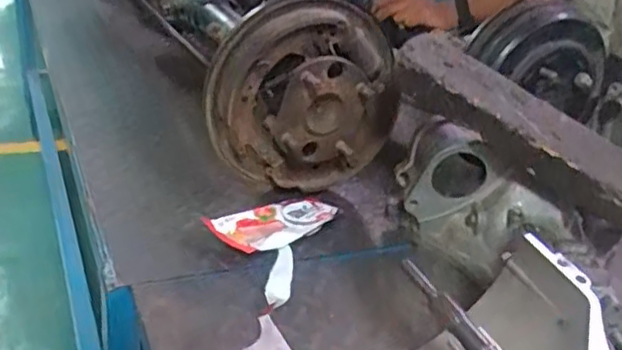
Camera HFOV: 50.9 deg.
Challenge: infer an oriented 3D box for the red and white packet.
[{"bbox_3d":[-0.046,0.063,0.806,0.092,0.030,0.150,27,32,35],"label":"red and white packet"}]

